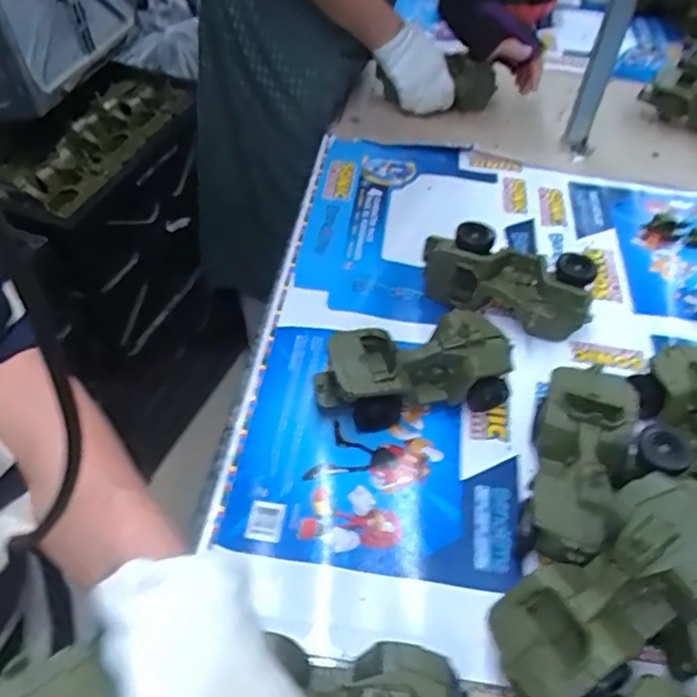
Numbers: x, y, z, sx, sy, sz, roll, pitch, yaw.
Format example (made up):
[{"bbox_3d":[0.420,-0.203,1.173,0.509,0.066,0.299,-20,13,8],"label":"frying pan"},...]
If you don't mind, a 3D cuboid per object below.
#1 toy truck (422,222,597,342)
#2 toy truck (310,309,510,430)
[{"bbox_3d":[0.172,-0.072,0.692,0.187,0.080,0.070,22,51,14],"label":"toy truck"},{"bbox_3d":[0.060,0.021,0.603,0.179,0.083,0.078,-8,50,-11],"label":"toy truck"}]

